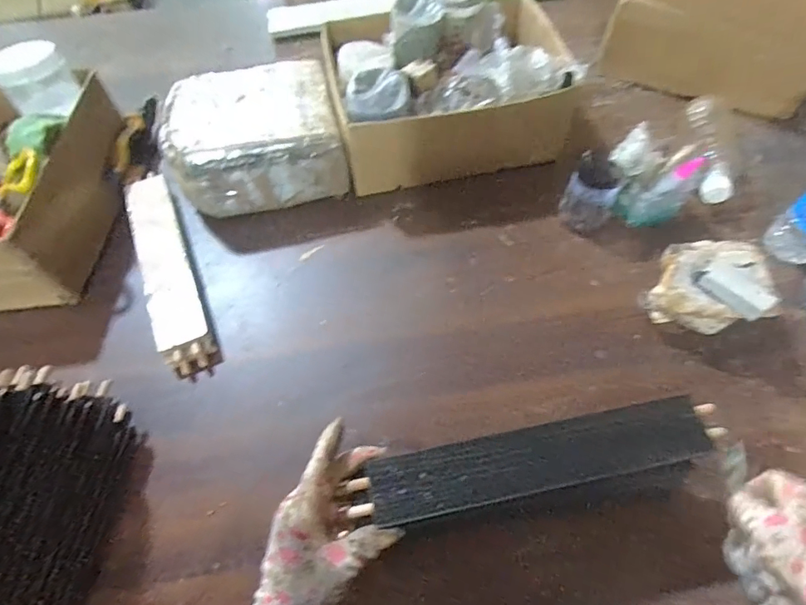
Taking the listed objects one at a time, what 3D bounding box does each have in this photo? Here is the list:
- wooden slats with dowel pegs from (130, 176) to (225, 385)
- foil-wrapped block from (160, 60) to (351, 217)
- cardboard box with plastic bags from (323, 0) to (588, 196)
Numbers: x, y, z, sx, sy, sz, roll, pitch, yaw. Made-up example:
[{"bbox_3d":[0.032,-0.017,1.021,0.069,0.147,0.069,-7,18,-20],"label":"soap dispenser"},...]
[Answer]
[{"bbox_3d":[-0.297,-0.045,0.591,0.063,0.027,0.296,-24,63,-12],"label":"wooden slats with dowel pegs"},{"bbox_3d":[-0.203,-0.228,0.667,0.230,0.102,0.175,-9,61,-4],"label":"foil-wrapped block"},{"bbox_3d":[0.063,-0.318,0.672,0.324,0.153,0.234,-11,61,-5],"label":"cardboard box with plastic bags"}]

